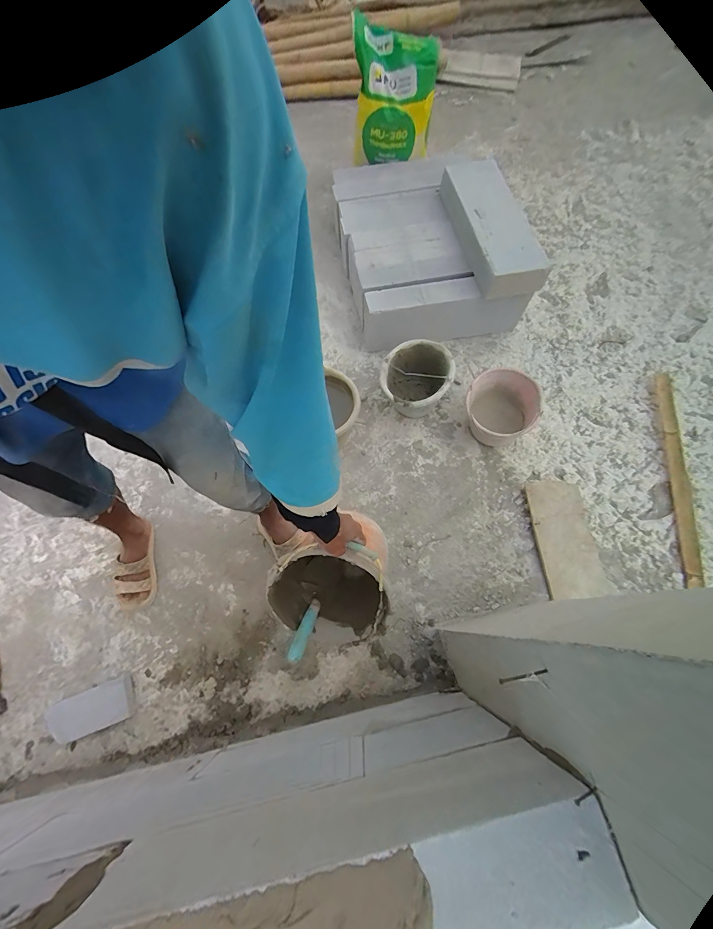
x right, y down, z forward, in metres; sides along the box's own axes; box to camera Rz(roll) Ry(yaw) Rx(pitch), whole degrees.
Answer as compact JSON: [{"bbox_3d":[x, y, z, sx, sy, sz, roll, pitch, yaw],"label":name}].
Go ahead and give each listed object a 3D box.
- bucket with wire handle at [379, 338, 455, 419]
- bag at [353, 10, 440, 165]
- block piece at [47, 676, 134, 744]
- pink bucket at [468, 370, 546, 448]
[{"bbox_3d":[0.198,-0.274,1.228,0.216,0.182,0.258,15,68,7],"label":"bucket with wire handle"},{"bbox_3d":[0.143,-1.389,1.370,0.299,0.315,0.247,-3,67,0],"label":"bag"},{"bbox_3d":[-0.679,0.631,0.919,0.202,0.032,0.097,-19,68,-7],"label":"block piece"},{"bbox_3d":[0.463,-0.171,1.185,0.212,0.173,0.244,24,70,11],"label":"pink bucket"}]

